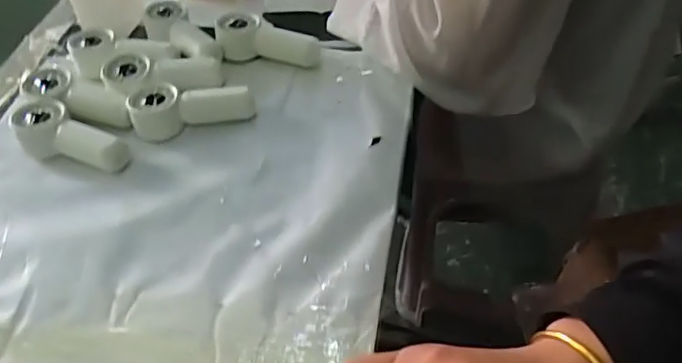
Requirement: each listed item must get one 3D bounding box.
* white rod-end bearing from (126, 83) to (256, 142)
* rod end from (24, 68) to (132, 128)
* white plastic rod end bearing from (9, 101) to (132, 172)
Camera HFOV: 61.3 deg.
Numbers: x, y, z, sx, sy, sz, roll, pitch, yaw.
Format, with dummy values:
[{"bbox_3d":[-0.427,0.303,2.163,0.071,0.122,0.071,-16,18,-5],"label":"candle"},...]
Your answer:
[{"bbox_3d":[-0.136,-0.070,0.525,0.109,0.031,0.046,-11,48,-4],"label":"white rod-end bearing"},{"bbox_3d":[-0.243,-0.080,0.543,0.109,0.035,0.044,8,50,13],"label":"rod end"},{"bbox_3d":[-0.243,-0.038,0.504,0.111,0.034,0.047,24,55,25],"label":"white plastic rod end bearing"}]

